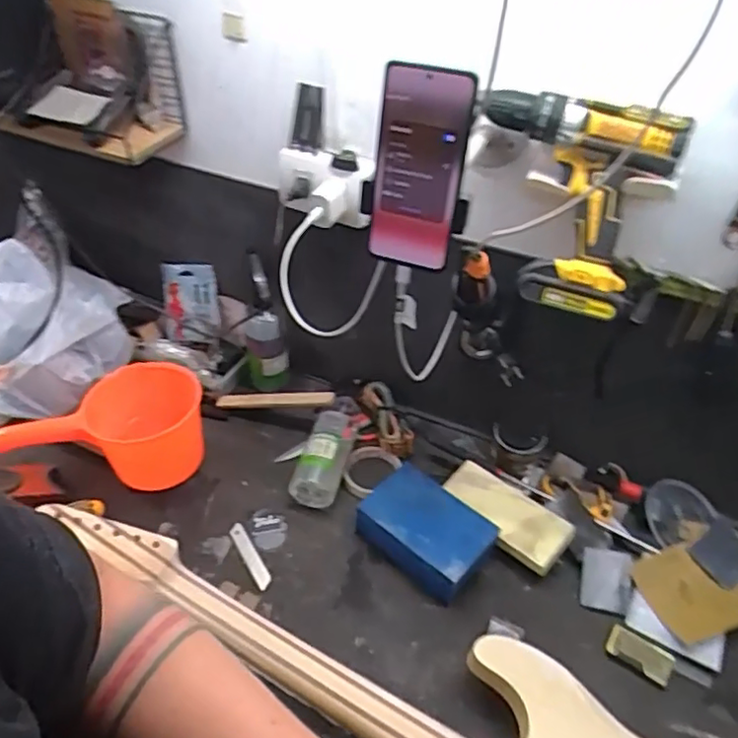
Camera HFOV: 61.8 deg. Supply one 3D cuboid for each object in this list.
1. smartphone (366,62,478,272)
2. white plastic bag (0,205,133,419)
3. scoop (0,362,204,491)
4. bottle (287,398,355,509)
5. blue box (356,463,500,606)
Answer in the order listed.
[{"bbox_3d":[0.039,-0.160,0.511,0.073,0.161,0.014,19,35,18],"label":"smartphone"},{"bbox_3d":[-0.504,-0.094,0.964,0.227,0.193,0.246,-17,46,-20],"label":"white plastic bag"},{"bbox_3d":[-0.367,0.092,0.875,0.266,0.125,0.128,-10,44,-14],"label":"scoop"},{"bbox_3d":[-0.059,0.112,0.902,0.060,0.063,0.174,11,43,9],"label":"bottle"},{"bbox_3d":[0.075,0.209,0.811,0.165,0.058,0.111,31,50,27],"label":"blue box"}]

